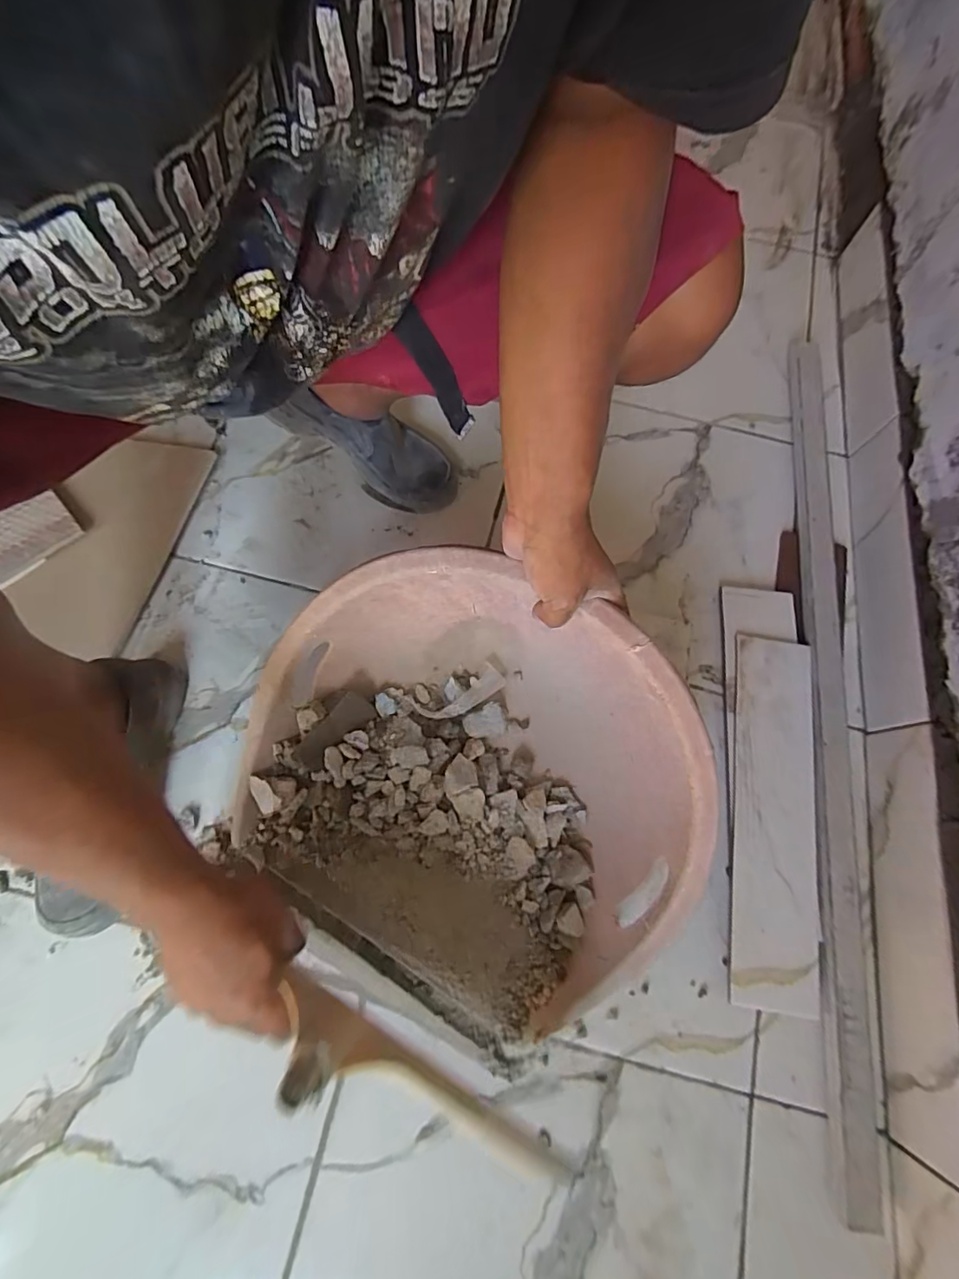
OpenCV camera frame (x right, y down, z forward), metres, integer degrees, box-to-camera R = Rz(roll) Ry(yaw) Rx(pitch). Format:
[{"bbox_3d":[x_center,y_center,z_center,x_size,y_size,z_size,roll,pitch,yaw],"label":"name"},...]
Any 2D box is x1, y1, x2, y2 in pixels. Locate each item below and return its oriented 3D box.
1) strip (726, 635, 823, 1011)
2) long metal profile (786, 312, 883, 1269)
[{"bbox_3d":[0.329,0.188,0.595,0.092,0.015,0.390,9,71,2],"label":"strip"},{"bbox_3d":[0.417,0.035,0.632,0.049,0.027,1.013,9,73,1],"label":"long metal profile"}]

